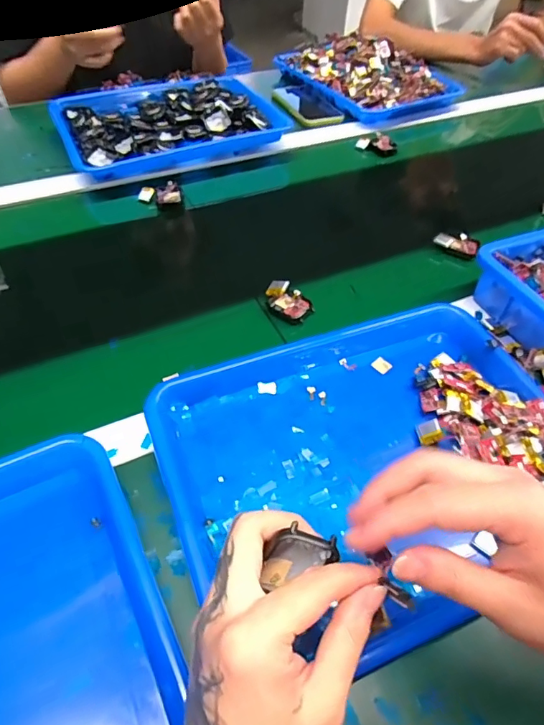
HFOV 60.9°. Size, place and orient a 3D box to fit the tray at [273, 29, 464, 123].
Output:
[{"bbox_3d":[0.176,-0.544,0.861,0.217,0.052,0.290,-25,57,-21],"label":"tray"}]

